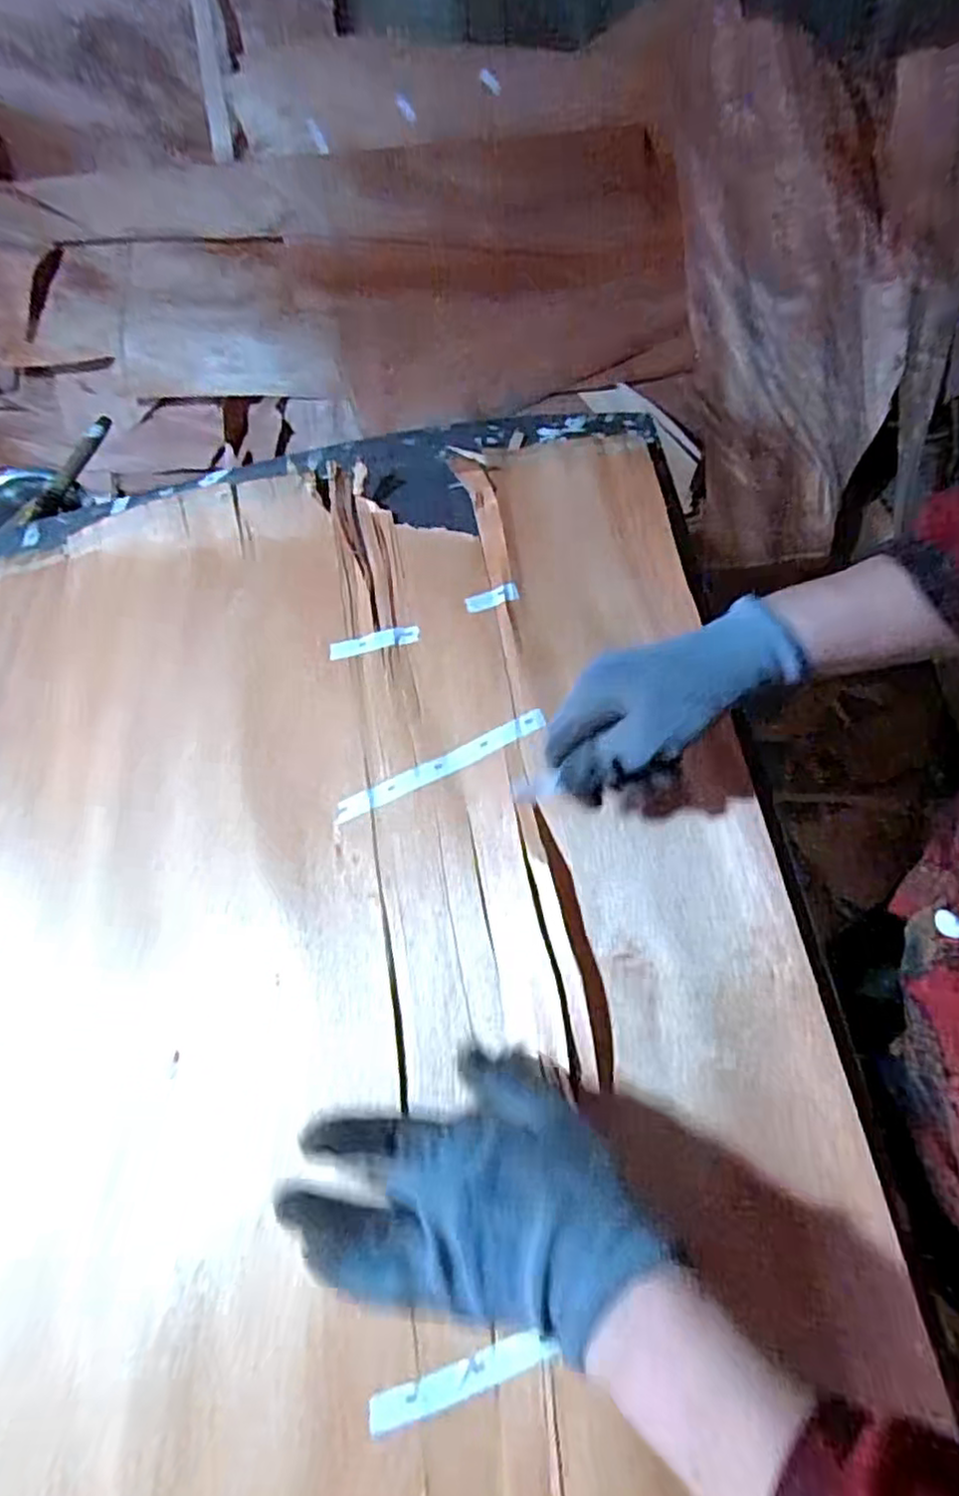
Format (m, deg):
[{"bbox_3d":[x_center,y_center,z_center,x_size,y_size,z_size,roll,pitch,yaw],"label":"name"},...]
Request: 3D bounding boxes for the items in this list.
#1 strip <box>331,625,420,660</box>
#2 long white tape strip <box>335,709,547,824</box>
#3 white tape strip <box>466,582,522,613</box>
[{"bbox_3d":[-0.073,-0.075,0.484,0.062,0.004,0.015,-13,67,-3],"label":"strip"},{"bbox_3d":[-0.023,0.010,0.445,0.144,0.004,0.014,-25,68,-8],"label":"long white tape strip"},{"bbox_3d":[0.009,-0.107,0.495,0.040,0.004,0.014,-20,79,-5],"label":"white tape strip"}]

